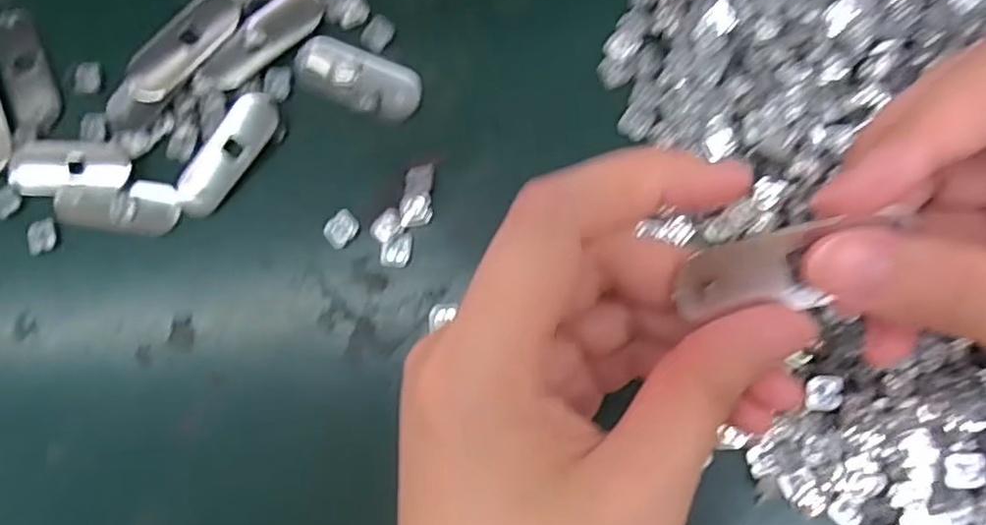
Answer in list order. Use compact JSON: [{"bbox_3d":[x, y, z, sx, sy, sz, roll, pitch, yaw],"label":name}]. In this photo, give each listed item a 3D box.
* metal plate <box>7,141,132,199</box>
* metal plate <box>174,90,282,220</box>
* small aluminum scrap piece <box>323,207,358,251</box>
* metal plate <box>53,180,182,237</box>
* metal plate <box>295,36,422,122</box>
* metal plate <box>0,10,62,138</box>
[{"bbox_3d":[-0.162,-0.036,0.251,0.048,0.004,0.021,3,85,6],"label":"metal plate"},{"bbox_3d":[-0.101,-0.041,0.246,0.018,0.004,0.052,40,90,8],"label":"metal plate"},{"bbox_3d":[-0.056,-0.012,0.240,0.013,0.004,0.010,-45,82,1],"label":"small aluminum scrap piece"},{"bbox_3d":[-0.143,-0.022,0.249,0.049,0.004,0.020,6,86,7],"label":"metal plate"},{"bbox_3d":[-0.051,-0.069,0.244,0.048,0.004,0.022,22,88,8],"label":"metal plate"},{"bbox_3d":[-0.184,-0.075,0.259,0.018,0.004,0.052,-22,83,4],"label":"metal plate"}]

